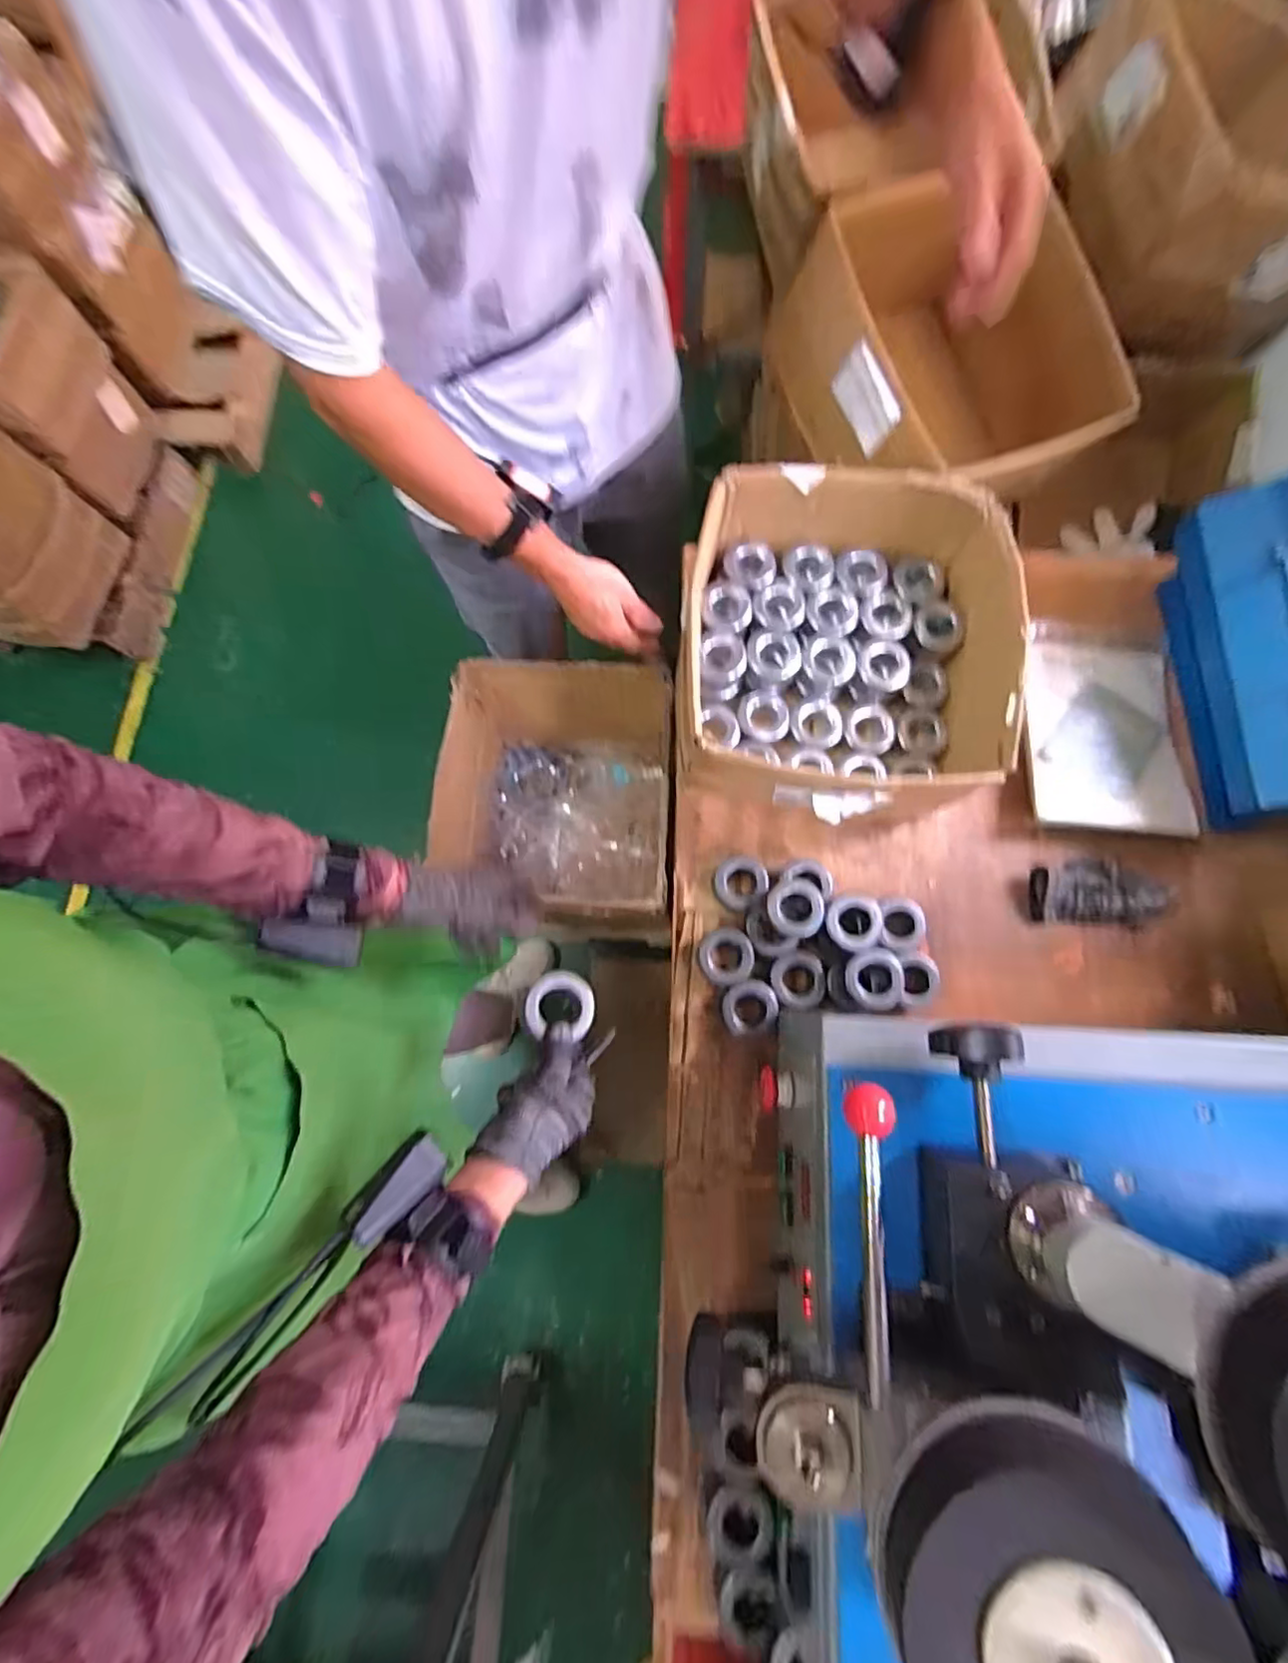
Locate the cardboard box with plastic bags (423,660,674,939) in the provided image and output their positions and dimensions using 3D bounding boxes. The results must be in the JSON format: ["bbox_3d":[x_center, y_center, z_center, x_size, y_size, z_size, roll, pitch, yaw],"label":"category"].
[{"bbox_3d":[-0.114,-0.026,0.939,0.303,0.324,0.322,5,77,2],"label":"cardboard box with plastic bags"}]

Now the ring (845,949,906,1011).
[{"bbox_3d":[0.247,0.157,0.664,0.068,0.014,0.060,2,71,-14],"label":"ring"}]

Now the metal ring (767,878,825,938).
[{"bbox_3d":[0.165,0.081,0.676,0.060,0.020,0.062,0,77,1],"label":"metal ring"}]

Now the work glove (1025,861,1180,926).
[{"bbox_3d":[0.532,0.072,0.730,0.155,0.040,0.083,0,77,1],"label":"work glove"}]

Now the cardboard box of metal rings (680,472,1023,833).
[{"bbox_3d":[0.218,-0.192,0.721,0.329,0.171,0.360,5,77,2],"label":"cardboard box of metal rings"}]

